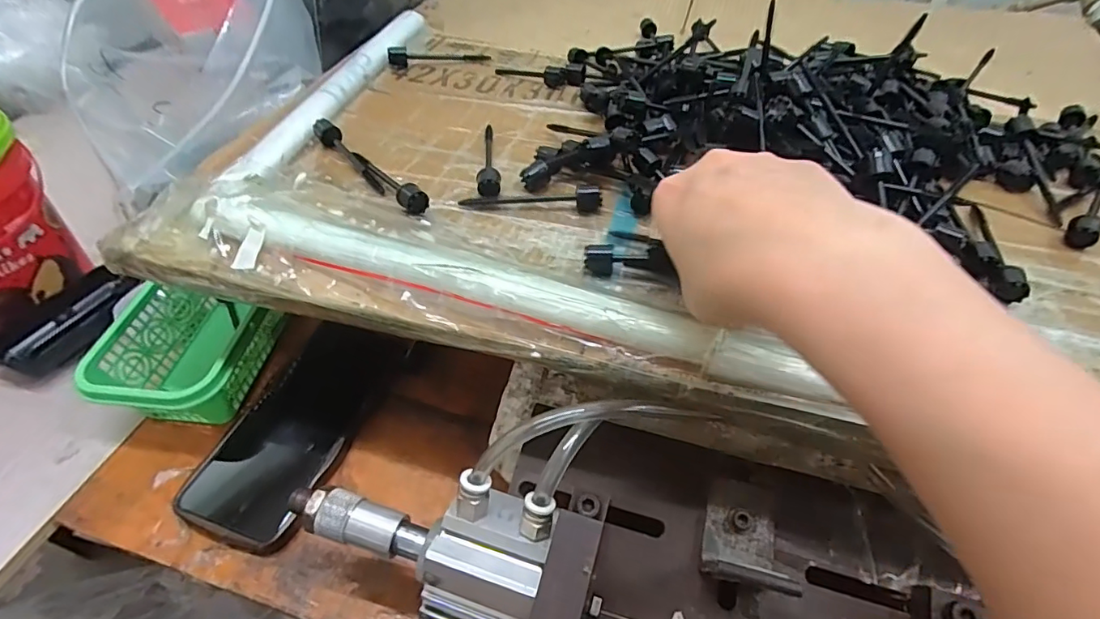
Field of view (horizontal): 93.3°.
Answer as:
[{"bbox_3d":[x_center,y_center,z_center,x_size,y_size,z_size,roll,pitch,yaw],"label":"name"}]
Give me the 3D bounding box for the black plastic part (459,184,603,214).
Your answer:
[{"bbox_3d":[-0.011,-0.072,0.321,0.086,0.016,0.015,4,48,2],"label":"black plastic part"}]

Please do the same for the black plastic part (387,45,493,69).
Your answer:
[{"bbox_3d":[-0.098,-0.228,0.457,0.085,0.016,0.022,-9,48,-7],"label":"black plastic part"}]

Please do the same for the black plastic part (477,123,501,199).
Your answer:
[{"bbox_3d":[-0.043,-0.103,0.348,0.014,0.013,0.084,-5,48,-6],"label":"black plastic part"}]

